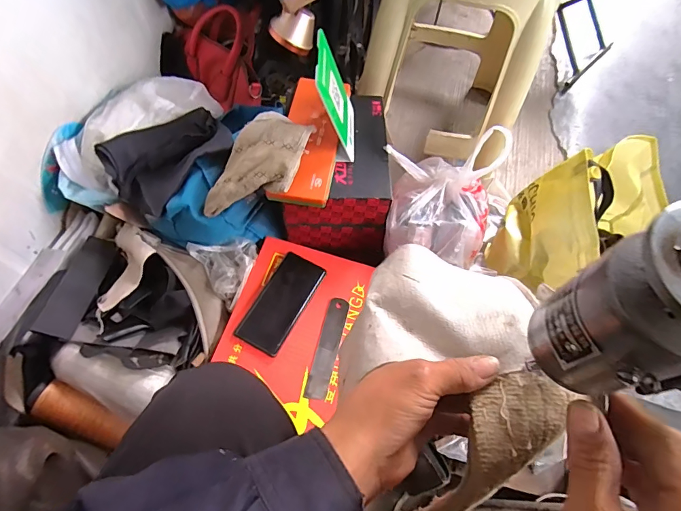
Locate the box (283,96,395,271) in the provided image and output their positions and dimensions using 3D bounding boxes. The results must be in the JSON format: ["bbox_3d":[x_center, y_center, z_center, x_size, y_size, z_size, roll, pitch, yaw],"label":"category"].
[{"bbox_3d":[-0.010,-0.141,0.697,0.164,0.139,0.212,-2,64,-3],"label":"box"}]

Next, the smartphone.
[{"bbox_3d":[-0.089,0.069,0.608,0.071,0.012,0.149,27,66,11],"label":"smartphone"}]

